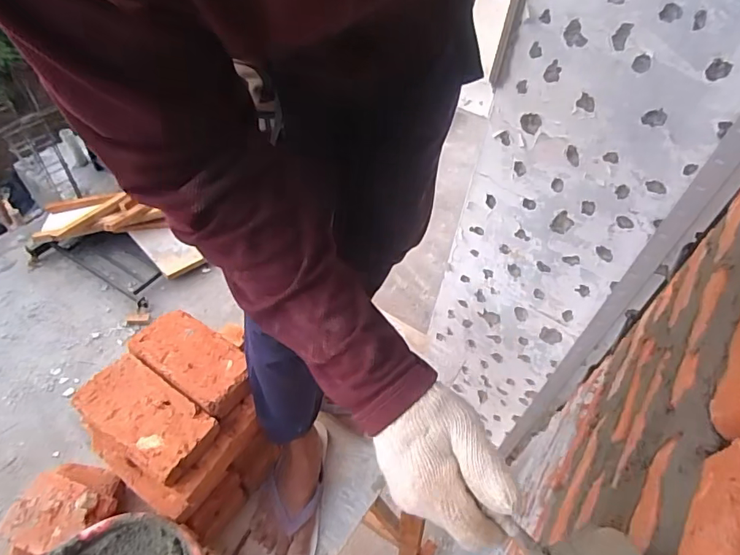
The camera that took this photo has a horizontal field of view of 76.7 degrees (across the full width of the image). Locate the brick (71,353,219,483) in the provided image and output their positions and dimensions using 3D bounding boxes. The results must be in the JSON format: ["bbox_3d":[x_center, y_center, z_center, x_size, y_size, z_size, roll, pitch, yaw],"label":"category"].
[{"bbox_3d":[-0.320,0.204,0.668,0.186,0.063,0.103,27,51,18],"label":"brick"}]

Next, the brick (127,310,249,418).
[{"bbox_3d":[-0.273,0.129,0.726,0.184,0.046,0.099,29,52,20],"label":"brick"}]

